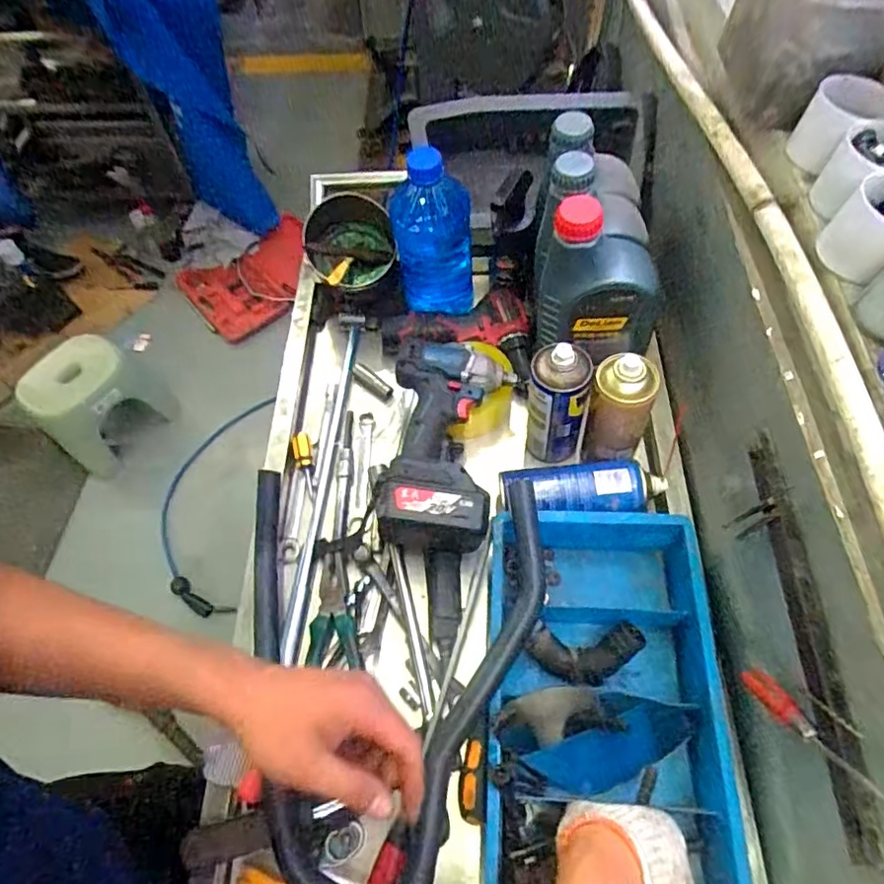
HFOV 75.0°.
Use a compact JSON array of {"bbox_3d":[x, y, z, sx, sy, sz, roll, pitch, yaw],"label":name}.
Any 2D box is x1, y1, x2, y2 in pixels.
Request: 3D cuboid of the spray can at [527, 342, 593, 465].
[{"bbox_3d":[0.130,-0.038,0.659,0.071,0.178,0.064,7,62,6],"label":"spray can"}]

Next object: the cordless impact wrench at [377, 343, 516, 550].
[{"bbox_3d":[-0.002,0.004,0.671,0.139,0.104,0.252,9,62,8],"label":"cordless impact wrench"}]

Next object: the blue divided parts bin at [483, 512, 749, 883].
[{"bbox_3d":[0.149,0.242,0.547,0.208,0.102,0.347,2,62,4],"label":"blue divided parts bin"}]

